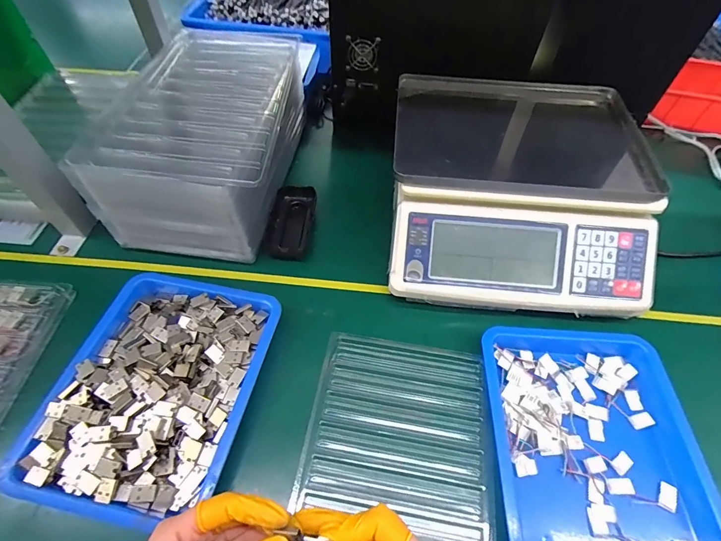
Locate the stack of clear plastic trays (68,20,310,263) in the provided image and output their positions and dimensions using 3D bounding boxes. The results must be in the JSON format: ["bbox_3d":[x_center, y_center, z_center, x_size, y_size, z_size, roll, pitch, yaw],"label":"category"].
[{"bbox_3d":[-0.195,-0.171,0.488,0.199,0.133,0.294,4,54,1],"label":"stack of clear plastic trays"}]

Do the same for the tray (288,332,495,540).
[{"bbox_3d":[0.025,0.199,0.317,0.162,0.026,0.297,7,59,4],"label":"tray"}]

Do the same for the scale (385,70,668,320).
[{"bbox_3d":[0.180,-0.125,0.455,0.280,0.088,0.328,5,54,2],"label":"scale"}]

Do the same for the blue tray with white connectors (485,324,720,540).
[{"bbox_3d":[0.205,0.152,0.338,0.177,0.030,0.226,5,54,2],"label":"blue tray with white connectors"}]

